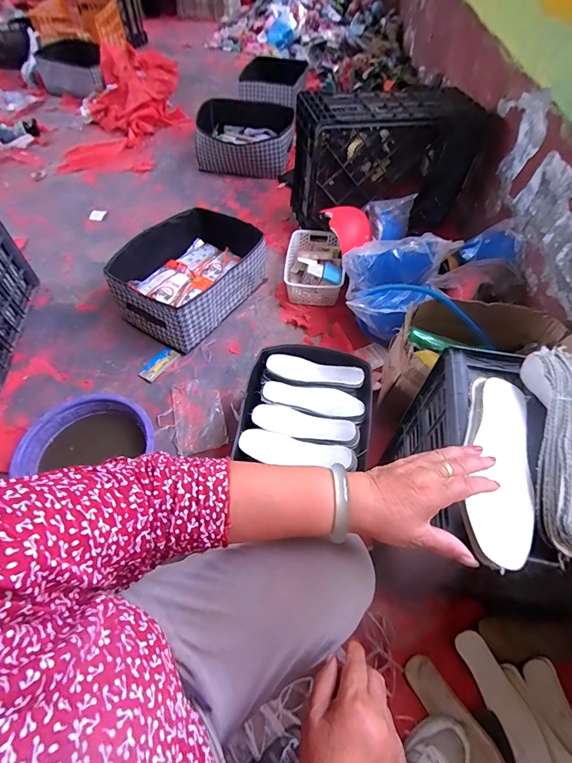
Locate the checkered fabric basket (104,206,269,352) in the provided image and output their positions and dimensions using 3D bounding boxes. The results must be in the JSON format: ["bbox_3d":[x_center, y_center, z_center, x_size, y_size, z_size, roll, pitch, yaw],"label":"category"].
[{"bbox_3d":[-0.291,-0.342,1.168,0.335,0.183,0.450,31,61,18],"label":"checkered fabric basket"}]

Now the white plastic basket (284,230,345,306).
[{"bbox_3d":[0.096,-0.405,1.263,0.189,0.093,0.289,3,56,0],"label":"white plastic basket"}]

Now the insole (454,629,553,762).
[{"bbox_3d":[0.381,0.560,0.642,0.058,0.011,0.208,-32,56,9],"label":"insole"}]

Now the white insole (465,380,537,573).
[{"bbox_3d":[0.241,0.088,0.407,0.063,0.008,0.225,17,56,10],"label":"white insole"}]

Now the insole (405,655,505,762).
[{"bbox_3d":[0.302,0.605,0.632,0.071,0.016,0.229,-24,60,-16],"label":"insole"}]

